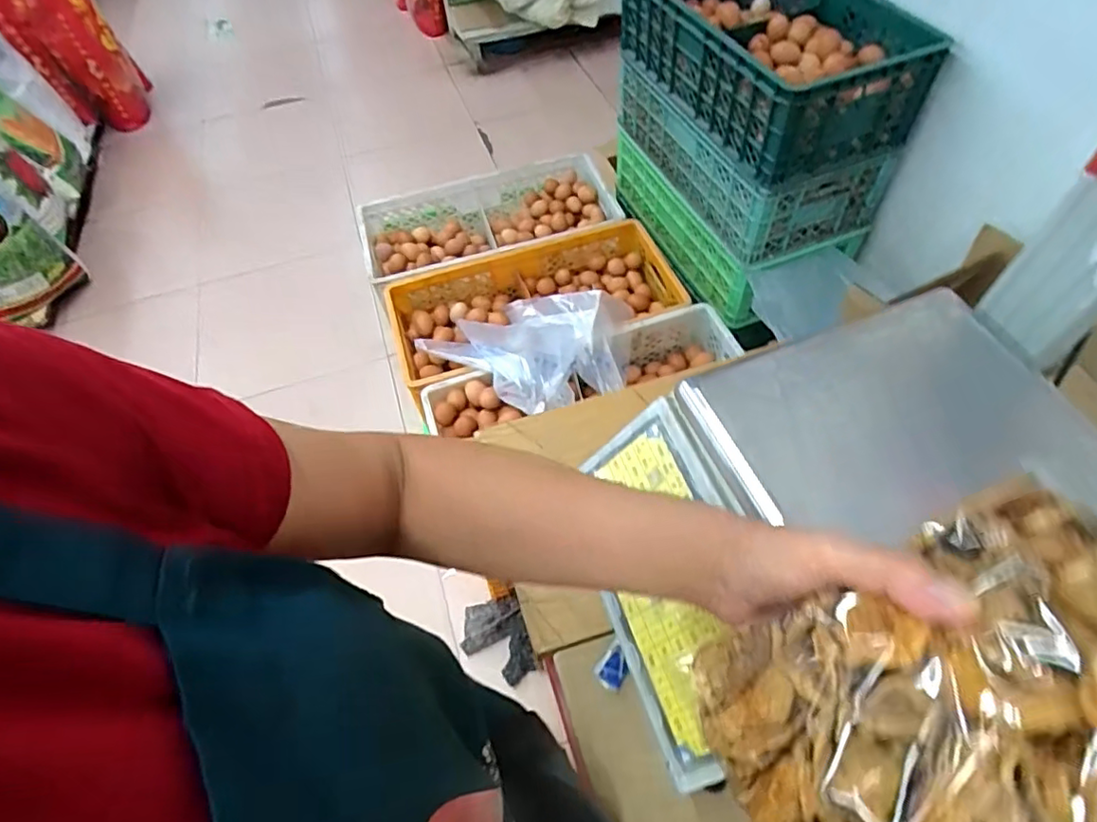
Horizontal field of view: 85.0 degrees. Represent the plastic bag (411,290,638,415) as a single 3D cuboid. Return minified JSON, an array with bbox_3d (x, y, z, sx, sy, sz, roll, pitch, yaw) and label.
[{"bbox_3d":[-0.052,-0.130,1.228,0.441,0.096,0.327,-2,55,4],"label":"plastic bag"}]

